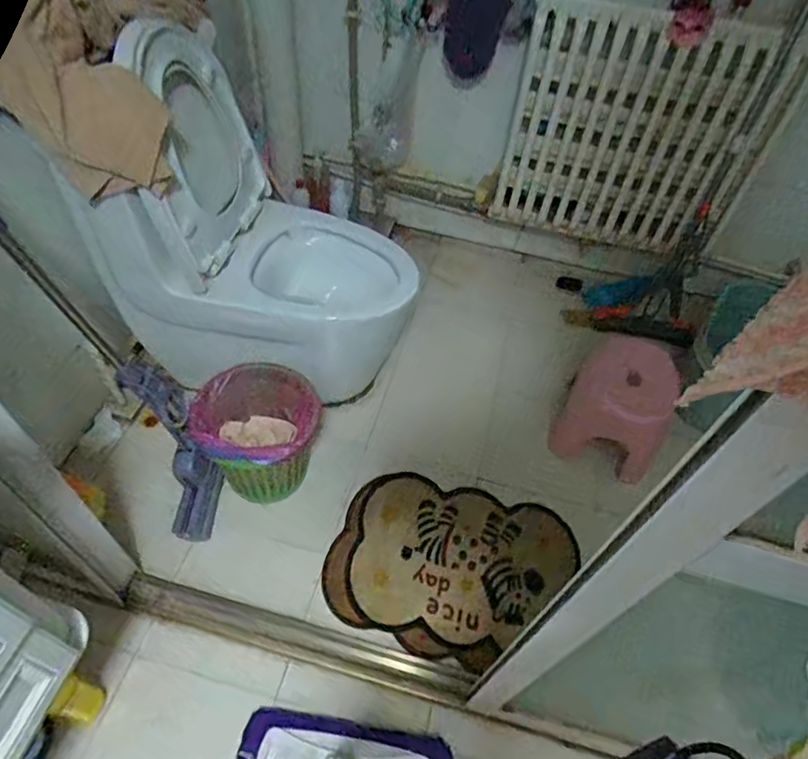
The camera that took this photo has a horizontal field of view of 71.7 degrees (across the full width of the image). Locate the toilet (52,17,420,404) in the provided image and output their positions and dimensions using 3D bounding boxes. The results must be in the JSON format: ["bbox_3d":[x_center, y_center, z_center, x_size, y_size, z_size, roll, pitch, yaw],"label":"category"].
[{"bbox_3d":[-0.307,-0.314,1.301,0.639,0.733,0.400,15,53,6],"label":"toilet"}]

